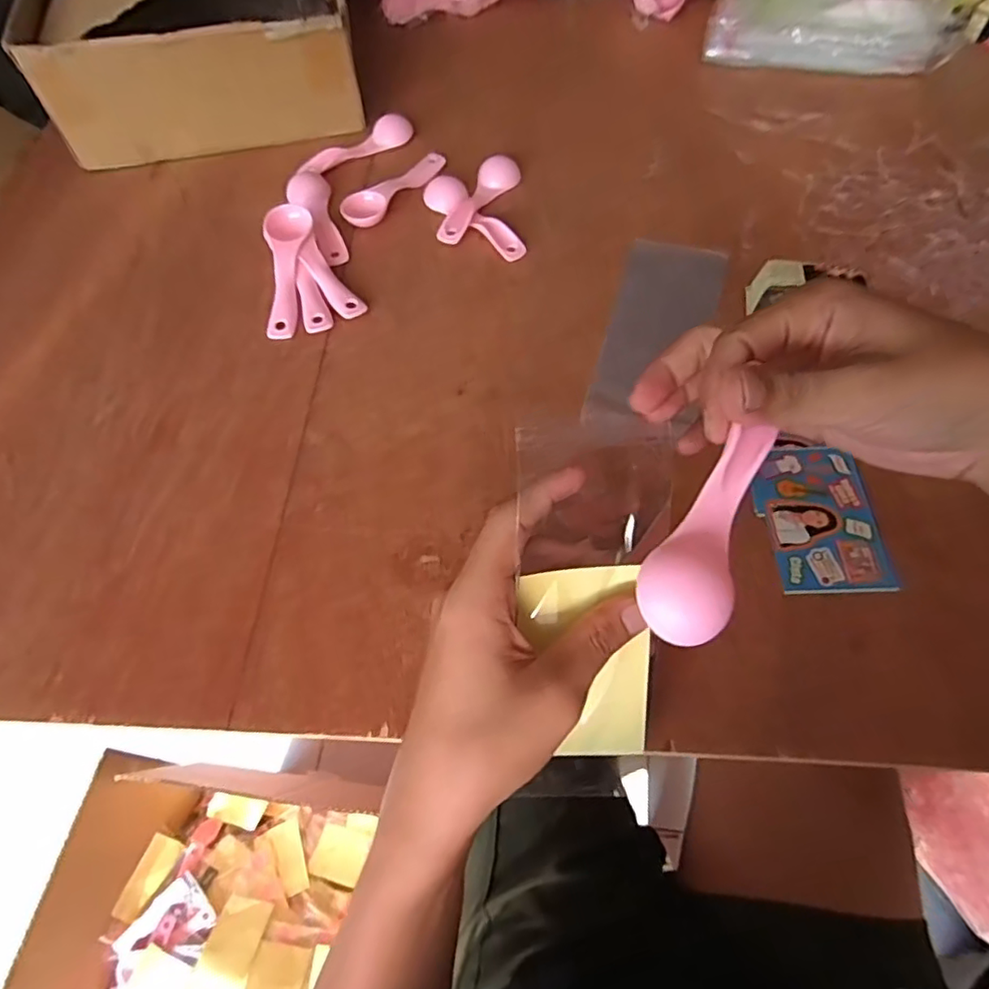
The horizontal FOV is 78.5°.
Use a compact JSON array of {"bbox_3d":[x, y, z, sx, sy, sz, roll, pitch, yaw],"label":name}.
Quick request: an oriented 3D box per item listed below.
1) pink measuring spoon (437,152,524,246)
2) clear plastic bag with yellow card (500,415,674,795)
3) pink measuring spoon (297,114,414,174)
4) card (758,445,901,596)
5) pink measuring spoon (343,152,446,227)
[{"bbox_3d":[-0.012,-0.239,0.488,0.032,0.011,0.108,21,62,16],"label":"pink measuring spoon"},{"bbox_3d":[0.043,0.055,0.262,0.074,0.018,0.170,-3,101,-16],"label":"clear plastic bag with yellow card"},{"bbox_3d":[-0.123,-0.310,0.538,0.108,0.011,0.033,-31,62,-15],"label":"pink measuring spoon"},{"bbox_3d":[0.185,0.013,0.342,0.059,0.006,0.088,-2,58,2],"label":"card"},{"bbox_3d":[-0.079,-0.254,0.496,0.026,0.014,0.109,34,66,22],"label":"pink measuring spoon"}]

